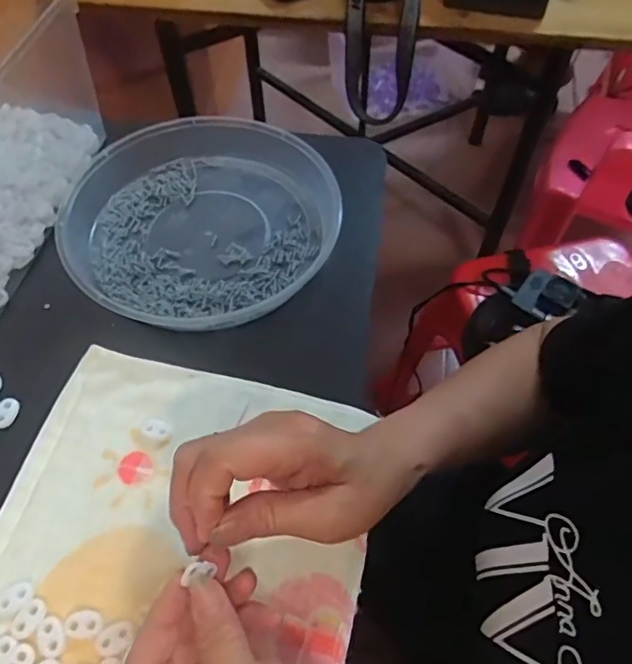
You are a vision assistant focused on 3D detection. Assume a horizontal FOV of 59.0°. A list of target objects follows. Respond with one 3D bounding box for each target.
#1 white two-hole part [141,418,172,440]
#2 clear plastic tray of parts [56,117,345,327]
[{"bbox_3d":[-0.113,0.068,0.394,0.022,0.004,0.014,20,58,10],"label":"white two-hole part"},{"bbox_3d":[-0.097,-0.104,0.487,0.228,0.029,0.205,-2,57,-4],"label":"clear plastic tray of parts"}]

